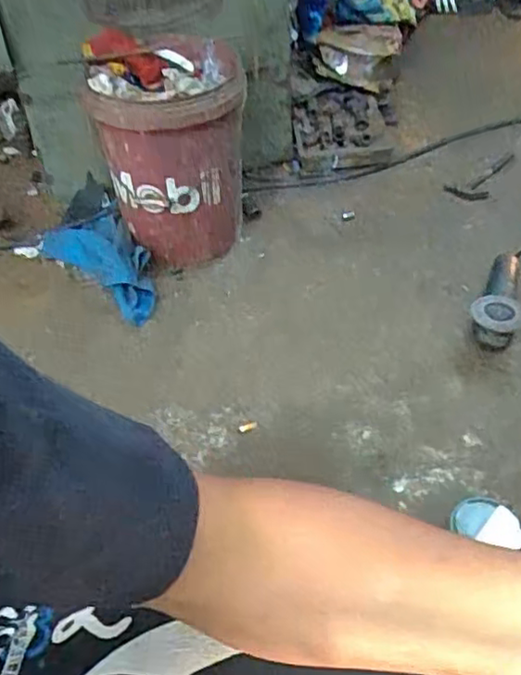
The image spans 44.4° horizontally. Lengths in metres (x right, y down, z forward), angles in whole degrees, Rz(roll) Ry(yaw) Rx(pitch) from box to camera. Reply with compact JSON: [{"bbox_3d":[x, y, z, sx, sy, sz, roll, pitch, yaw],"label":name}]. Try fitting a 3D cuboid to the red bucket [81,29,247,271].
[{"bbox_3d":[-0.171,-0.365,1.284,0.275,0.389,0.275,-2,46,2],"label":"red bucket"}]

